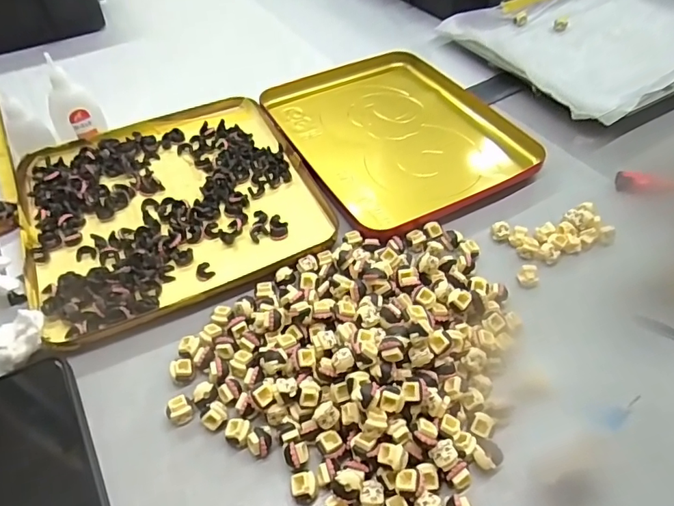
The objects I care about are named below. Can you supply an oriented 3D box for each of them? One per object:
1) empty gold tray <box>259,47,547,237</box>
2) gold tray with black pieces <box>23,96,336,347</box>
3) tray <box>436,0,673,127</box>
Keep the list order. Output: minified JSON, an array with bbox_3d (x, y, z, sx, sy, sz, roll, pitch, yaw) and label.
[{"bbox_3d":[0.055,-0.128,0.514,0.199,0.021,0.261,-25,53,-18],"label":"empty gold tray"},{"bbox_3d":[-0.151,-0.047,0.451,0.237,0.025,0.245,-23,53,-16],"label":"gold tray with black pieces"},{"bbox_3d":[0.354,-0.278,0.618,0.405,0.040,0.257,-27,54,-19],"label":"tray"}]

